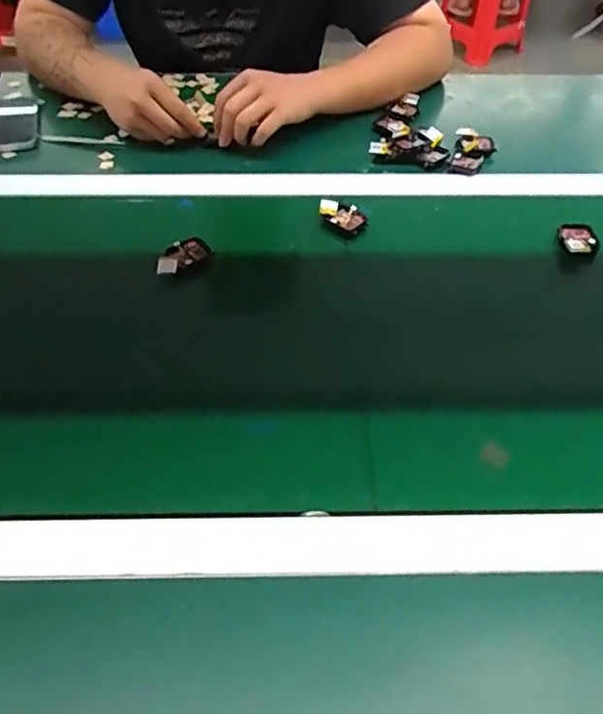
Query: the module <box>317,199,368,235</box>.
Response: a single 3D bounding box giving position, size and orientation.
[{"bbox_3d":[0.047,-0.158,0.645,0.054,0.019,0.035,31,55,23],"label":"module"}]

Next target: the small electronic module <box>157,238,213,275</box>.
[{"bbox_3d":[-0.125,-0.105,0.597,0.066,0.018,0.028,-34,58,-26],"label":"small electronic module"}]

